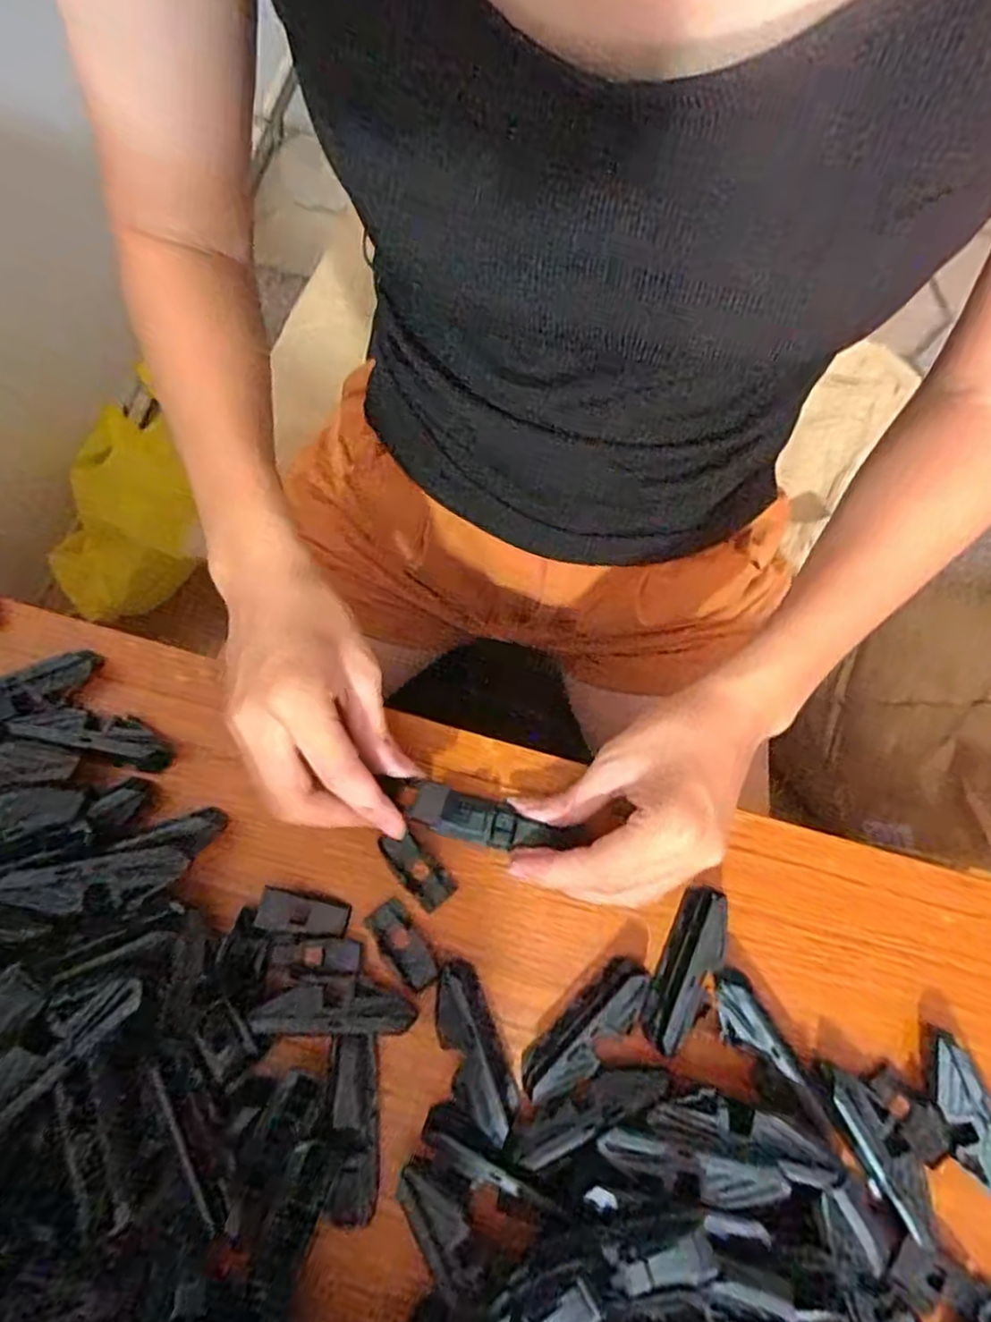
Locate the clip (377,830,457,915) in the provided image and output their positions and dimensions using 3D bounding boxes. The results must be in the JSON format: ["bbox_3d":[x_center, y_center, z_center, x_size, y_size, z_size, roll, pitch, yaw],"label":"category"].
[{"bbox_3d":[-0.038,0.097,0.327,0.018,0.004,0.040,-40,81,-9],"label":"clip"}]

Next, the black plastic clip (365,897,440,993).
[{"bbox_3d":[-0.042,0.130,0.317,0.018,0.009,0.041,-38,80,-9],"label":"black plastic clip"}]

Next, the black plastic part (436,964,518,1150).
[{"bbox_3d":[-0.011,0.170,0.304,0.025,0.018,0.067,-20,78,-5],"label":"black plastic part"}]

